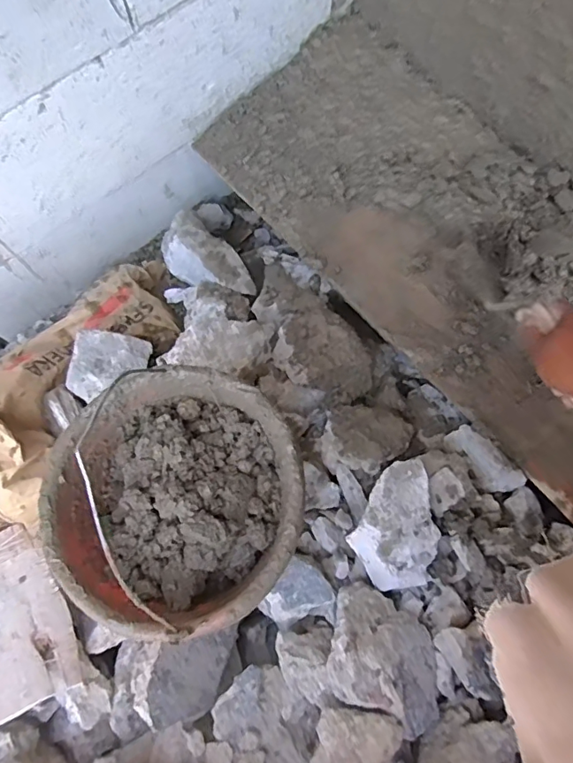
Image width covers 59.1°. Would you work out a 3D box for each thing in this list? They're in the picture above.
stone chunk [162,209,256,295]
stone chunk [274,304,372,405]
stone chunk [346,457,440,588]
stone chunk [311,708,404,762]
[{"bbox_3d":[-0.133,-0.211,0.818,0.227,0.076,0.093,35,78,27],"label":"stone chunk"},{"bbox_3d":[0.052,-0.032,0.695,0.106,0.058,0.143,-39,79,-8],"label":"stone chunk"},{"bbox_3d":[0.130,0.156,0.552,0.093,0.047,0.136,28,78,7],"label":"stone chunk"},{"bbox_3d":[0.063,0.365,0.476,0.076,0.049,0.099,7,77,2],"label":"stone chunk"}]

